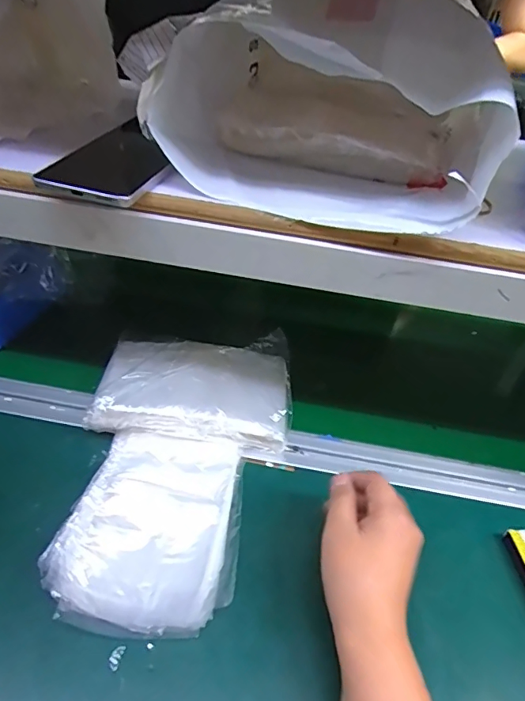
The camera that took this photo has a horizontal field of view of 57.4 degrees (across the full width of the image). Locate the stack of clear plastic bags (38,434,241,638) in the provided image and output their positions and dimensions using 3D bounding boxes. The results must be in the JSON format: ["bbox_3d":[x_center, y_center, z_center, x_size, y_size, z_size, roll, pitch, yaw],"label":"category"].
[{"bbox_3d":[-0.089,0.141,0.396,0.136,0.017,0.163,6,41,-1],"label":"stack of clear plastic bags"}]

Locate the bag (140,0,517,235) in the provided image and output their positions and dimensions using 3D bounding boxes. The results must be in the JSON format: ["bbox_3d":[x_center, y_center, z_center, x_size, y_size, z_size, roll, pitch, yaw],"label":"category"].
[{"bbox_3d":[0.056,-0.216,0.391,0.244,0.131,0.241,13,41,7],"label":"bag"}]

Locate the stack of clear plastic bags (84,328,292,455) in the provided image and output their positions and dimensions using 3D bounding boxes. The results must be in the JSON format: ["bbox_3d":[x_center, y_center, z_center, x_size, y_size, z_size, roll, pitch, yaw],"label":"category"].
[{"bbox_3d":[-0.066,0.038,0.493,0.189,0.046,0.129,5,41,-3],"label":"stack of clear plastic bags"}]

